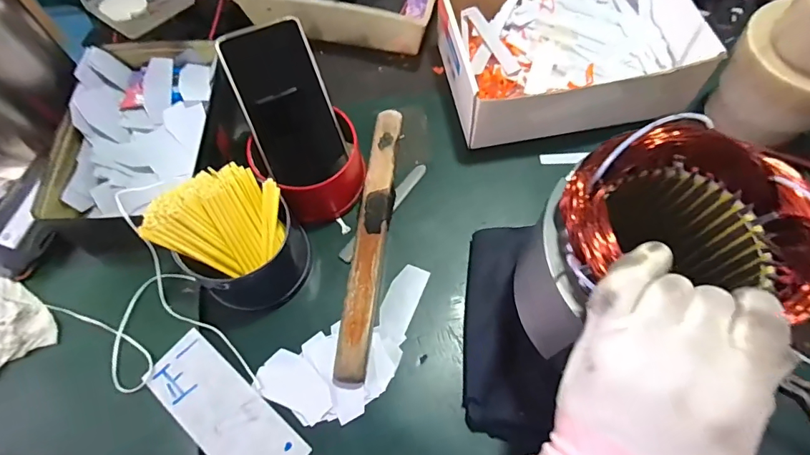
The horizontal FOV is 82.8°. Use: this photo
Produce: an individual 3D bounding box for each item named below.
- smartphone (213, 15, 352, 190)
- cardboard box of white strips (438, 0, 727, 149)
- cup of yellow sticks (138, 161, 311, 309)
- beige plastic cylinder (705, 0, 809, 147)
[{"bbox_3d":[-0.109,-0.111,0.429,0.077,0.145,0.010,-23,22,-11],"label":"smartphone"},{"bbox_3d":[0.172,-0.196,0.495,0.256,0.074,0.195,-7,66,0],"label":"cardboard box of white strips"},{"bbox_3d":[-0.141,0.012,0.398,0.106,0.088,0.095,37,73,17],"label":"cup of yellow sticks"},{"bbox_3d":[0.347,-0.141,0.406,0.092,0.136,0.108,-38,69,-13],"label":"beige plastic cylinder"}]

